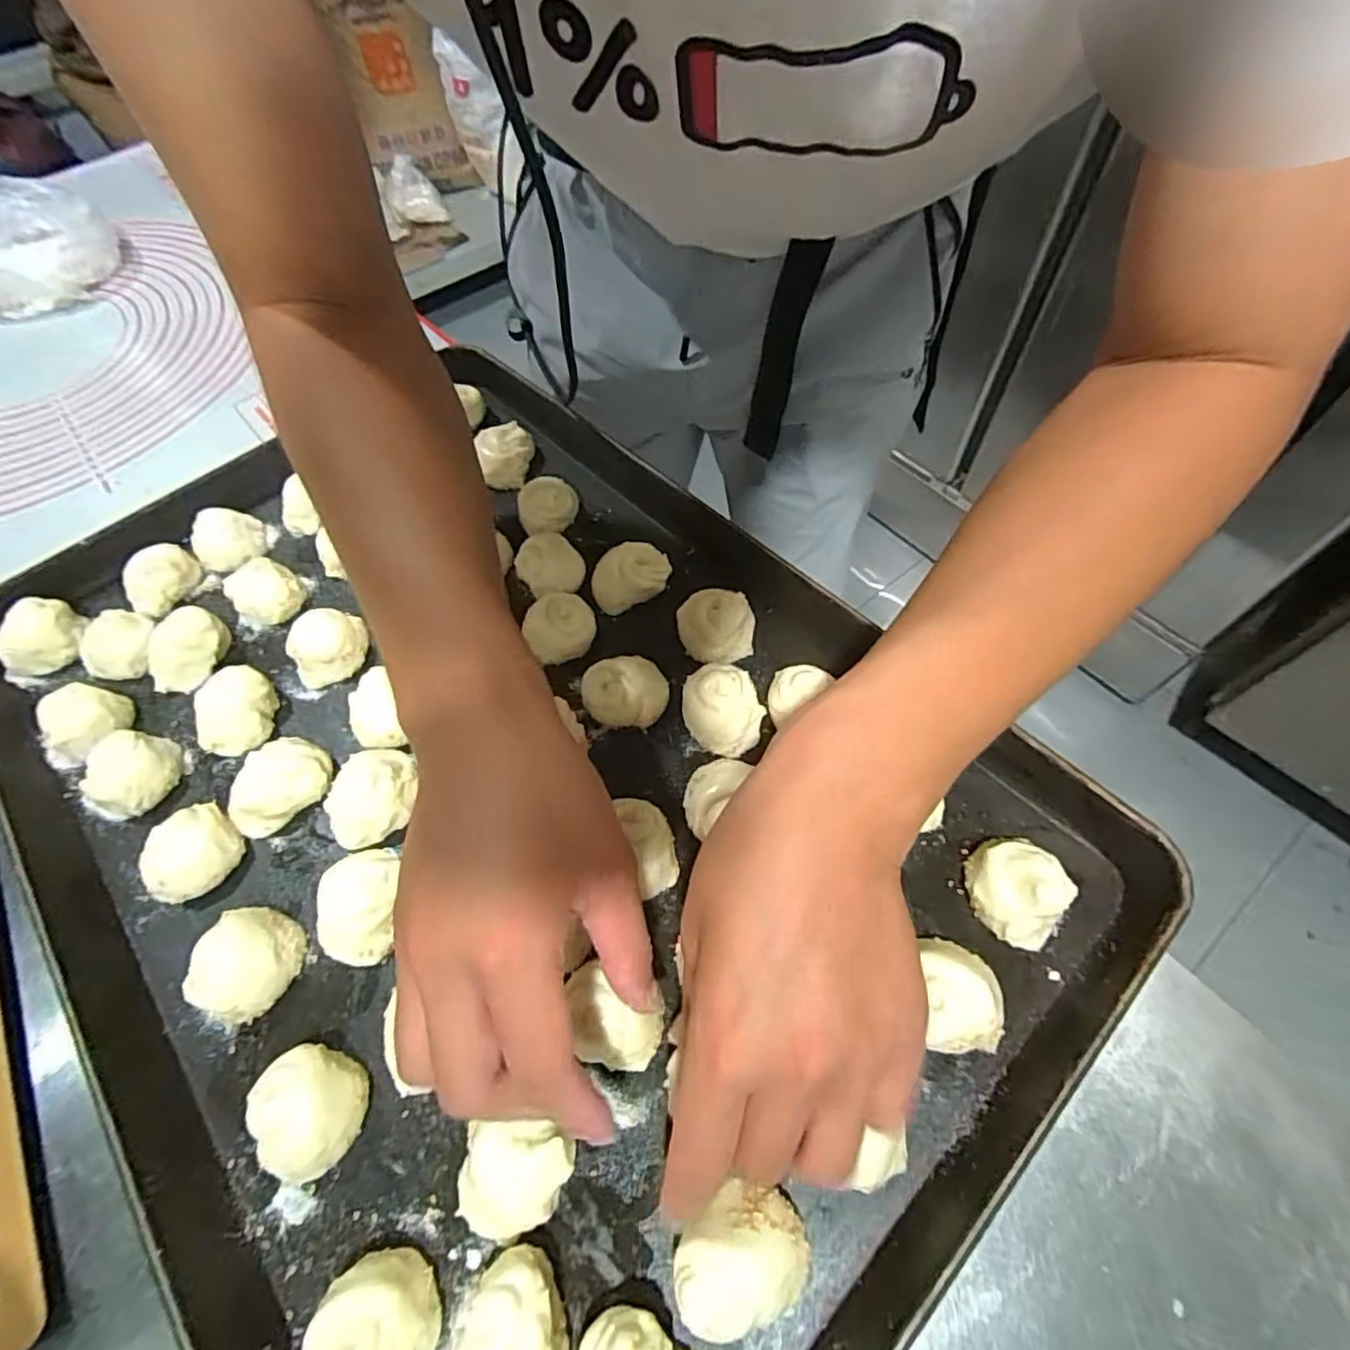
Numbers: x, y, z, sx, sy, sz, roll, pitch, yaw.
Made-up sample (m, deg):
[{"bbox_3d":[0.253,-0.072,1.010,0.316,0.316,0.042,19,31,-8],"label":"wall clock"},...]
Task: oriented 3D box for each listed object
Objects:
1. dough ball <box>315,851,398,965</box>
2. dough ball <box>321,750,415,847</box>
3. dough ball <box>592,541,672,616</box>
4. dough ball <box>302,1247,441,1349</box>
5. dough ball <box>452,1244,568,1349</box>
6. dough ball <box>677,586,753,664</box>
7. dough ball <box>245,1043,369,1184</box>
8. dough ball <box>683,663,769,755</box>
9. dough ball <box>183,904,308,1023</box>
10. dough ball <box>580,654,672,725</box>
[{"bbox_3d":[-0.153,0.112,0.308,0.040,0.023,0.048,3,60,4],"label":"dough ball"},{"bbox_3d":[-0.163,0.066,0.338,0.044,0.025,0.046,-10,59,-3],"label":"dough ball"},{"bbox_3d":[-0.028,-0.062,0.403,0.049,0.024,0.037,-15,60,-6],"label":"dough ball"},{"bbox_3d":[-0.106,0.233,0.229,0.039,0.027,0.038,-1,59,2],"label":"dough ball"},{"bbox_3d":[-0.055,0.230,0.224,0.038,0.034,0.044,16,61,12],"label":"dough ball"},{"bbox_3d":[0.024,-0.027,0.379,0.044,0.026,0.039,-2,59,2],"label":"dough ball"},{"bbox_3d":[-0.151,0.180,0.265,0.041,0.024,0.046,-15,60,-6],"label":"dough ball"},{"bbox_3d":[0.026,0.020,0.349,0.042,0.029,0.044,-1,59,2],"label":"dough ball"},{"bbox_3d":[-0.198,0.133,0.297,0.039,0.026,0.043,17,62,12],"label":"dough ball"},{"bbox_3d":[-0.028,0.010,0.362,0.046,0.021,0.037,-6,59,-1],"label":"dough ball"}]

